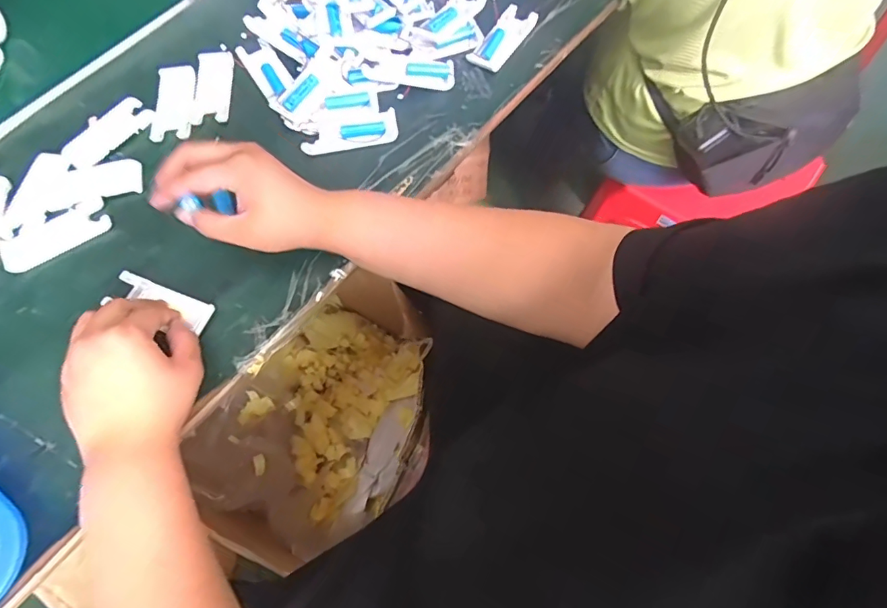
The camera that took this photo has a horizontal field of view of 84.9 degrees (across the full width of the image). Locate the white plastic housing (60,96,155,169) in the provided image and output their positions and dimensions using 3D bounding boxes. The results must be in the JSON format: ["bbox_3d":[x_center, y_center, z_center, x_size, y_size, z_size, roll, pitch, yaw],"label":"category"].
[{"bbox_3d":[-0.374,-0.192,0.537,0.056,0.005,0.099,36,73,15],"label":"white plastic housing"}]

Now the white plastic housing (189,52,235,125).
[{"bbox_3d":[-0.269,-0.255,0.563,0.047,0.010,0.099,-1,67,1],"label":"white plastic housing"}]

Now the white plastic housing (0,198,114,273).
[{"bbox_3d":[-0.394,-0.071,0.493,0.104,0.007,0.050,-31,70,-11],"label":"white plastic housing"}]

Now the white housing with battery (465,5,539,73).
[{"bbox_3d":[0.070,-0.316,0.578,0.046,0.019,0.099,30,71,13],"label":"white housing with battery"}]

